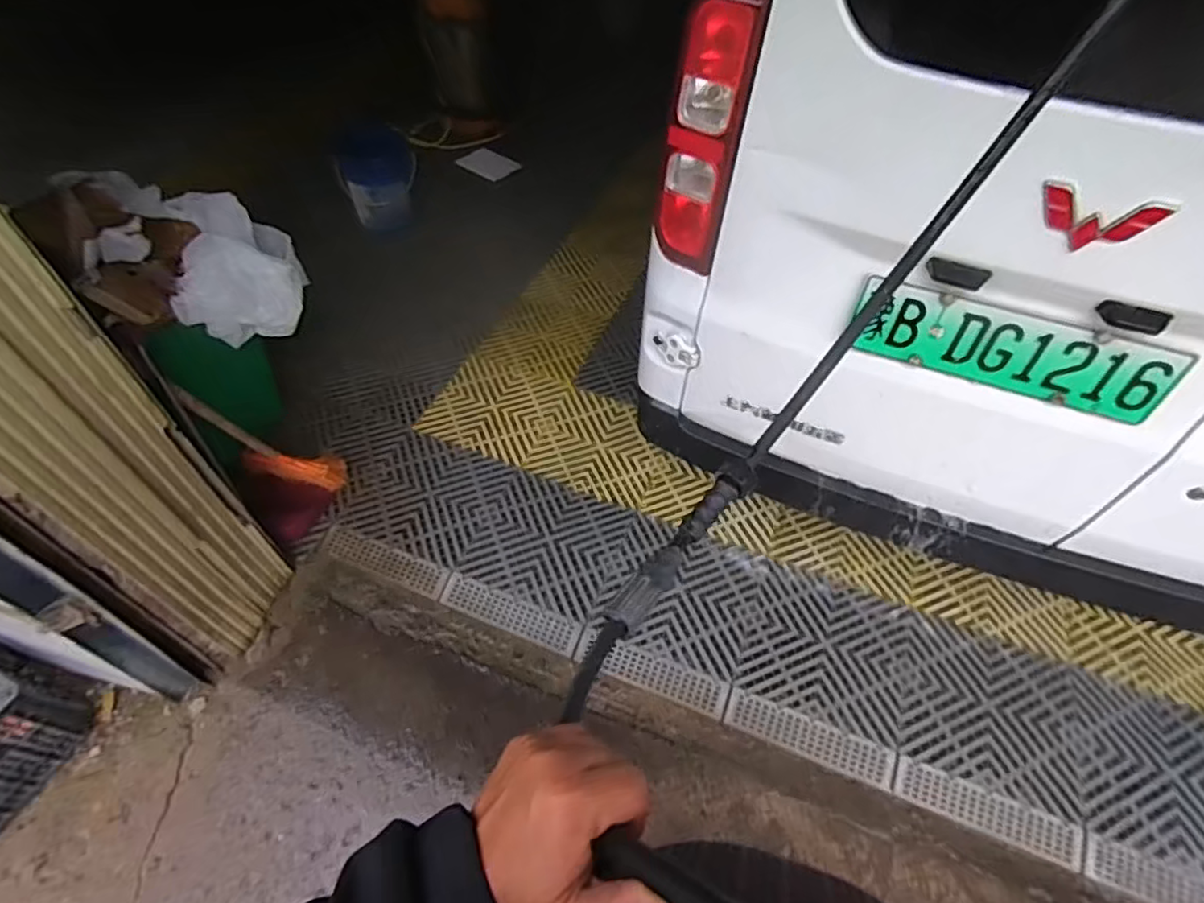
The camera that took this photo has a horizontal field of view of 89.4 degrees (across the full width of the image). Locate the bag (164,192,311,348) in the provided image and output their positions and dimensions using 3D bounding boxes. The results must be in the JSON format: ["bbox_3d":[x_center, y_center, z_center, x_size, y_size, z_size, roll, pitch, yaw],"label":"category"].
[{"bbox_3d":[-0.881,-0.435,1.474,0.235,0.261,0.279,-12,52,-9],"label":"bag"}]

